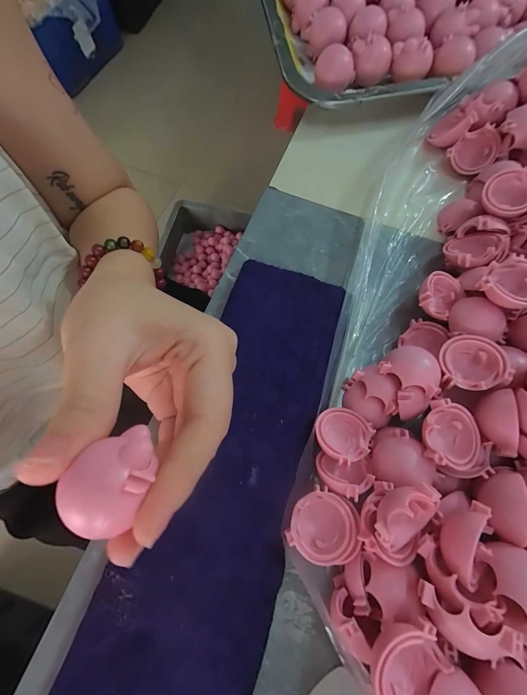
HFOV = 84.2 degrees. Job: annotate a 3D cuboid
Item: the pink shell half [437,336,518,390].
[{"bbox_3d":[0.107,0.008,0.152,0.030,0.016,0.028,0,75,0],"label":"pink shell half"}]

